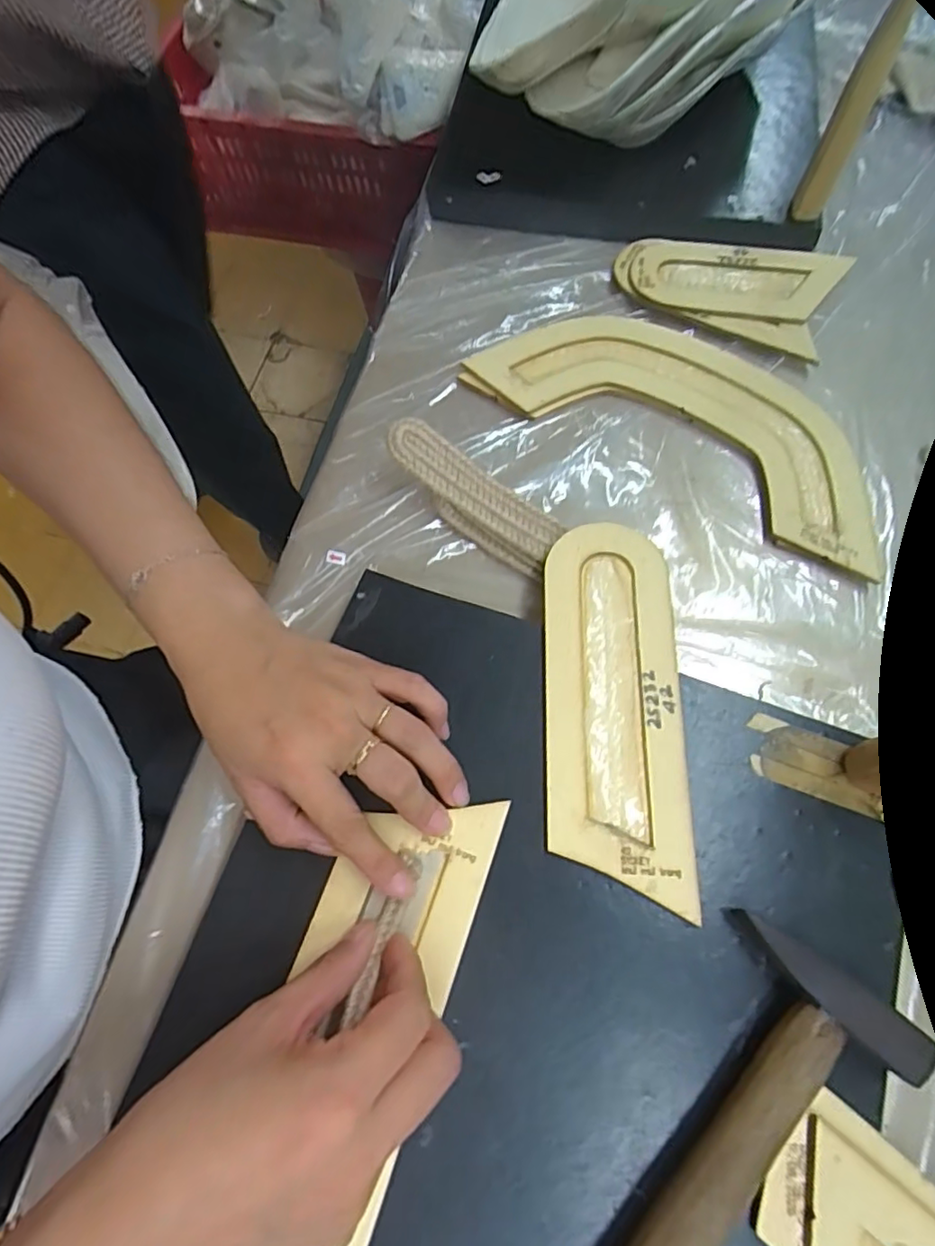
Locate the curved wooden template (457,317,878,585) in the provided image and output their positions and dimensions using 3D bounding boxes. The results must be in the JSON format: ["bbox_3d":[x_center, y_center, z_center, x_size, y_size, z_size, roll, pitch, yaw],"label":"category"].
[{"bbox_3d":[0.146,-0.144,0.401,0.280,0.008,0.113,31,73,13],"label":"curved wooden template"}]

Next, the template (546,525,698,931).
[{"bbox_3d":[0.076,0.039,0.312,0.069,0.007,0.193,2,69,2],"label":"template"}]

